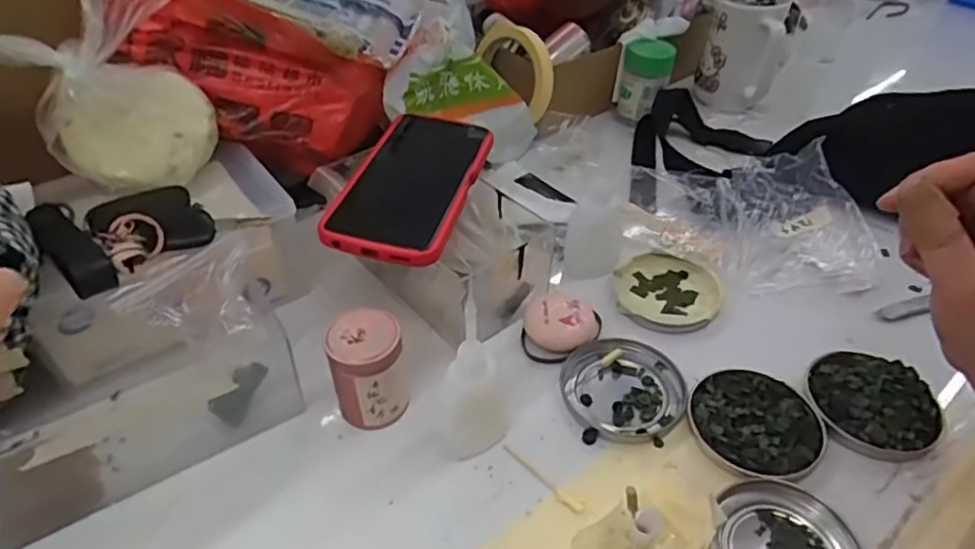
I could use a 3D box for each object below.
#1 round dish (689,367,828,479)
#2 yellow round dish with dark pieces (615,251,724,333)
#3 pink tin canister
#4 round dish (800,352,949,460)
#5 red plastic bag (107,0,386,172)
[{"bbox_3d":[0.165,0.092,0.387,0.076,0.010,0.075,0,41,0],"label":"round dish"},{"bbox_3d":[0.136,0.015,0.478,0.076,0.015,0.074,0,41,0],"label":"yellow round dish with dark pieces"},{"bbox_3d":[-0.073,0.060,0.383,0.043,0.068,0.038,-9,42,-10],"label":"pink tin canister"},{"bbox_3d":[0.243,0.080,0.398,0.075,0.013,0.075,0,41,0],"label":"round dish"},{"bbox_3d":[-0.174,-0.153,0.475,0.212,0.102,0.073,26,25,-39],"label":"red plastic bag"}]

